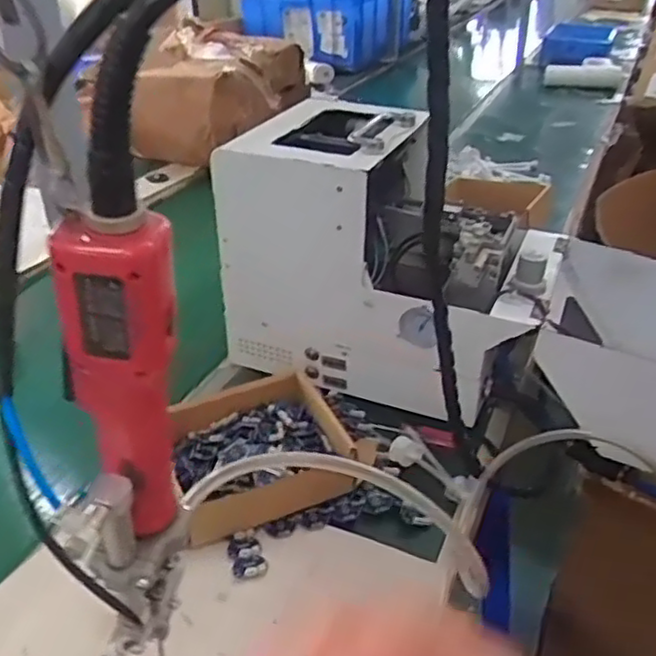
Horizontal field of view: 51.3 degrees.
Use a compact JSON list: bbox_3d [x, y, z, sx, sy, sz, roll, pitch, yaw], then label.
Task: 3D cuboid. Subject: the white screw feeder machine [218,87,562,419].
[{"bbox_3d":[0.079,-0.087,0.777,0.333,0.257,0.234,14,35,21],"label":"white screw feeder machine"}]

